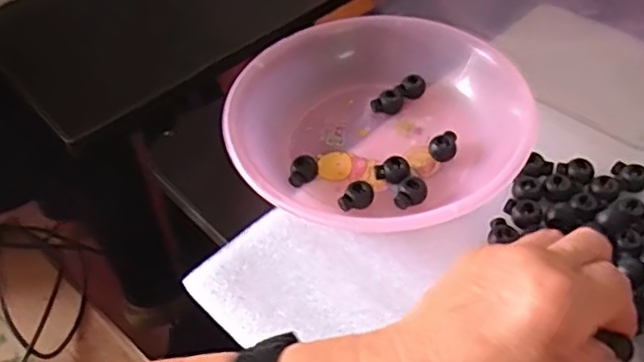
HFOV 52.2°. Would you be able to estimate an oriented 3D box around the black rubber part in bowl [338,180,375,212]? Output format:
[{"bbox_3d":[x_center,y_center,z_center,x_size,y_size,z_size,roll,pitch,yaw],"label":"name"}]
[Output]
[{"bbox_3d":[0.021,0.011,0.408,0.022,0.013,0.016,-8,51,0],"label":"black rubber part in bowl"}]

